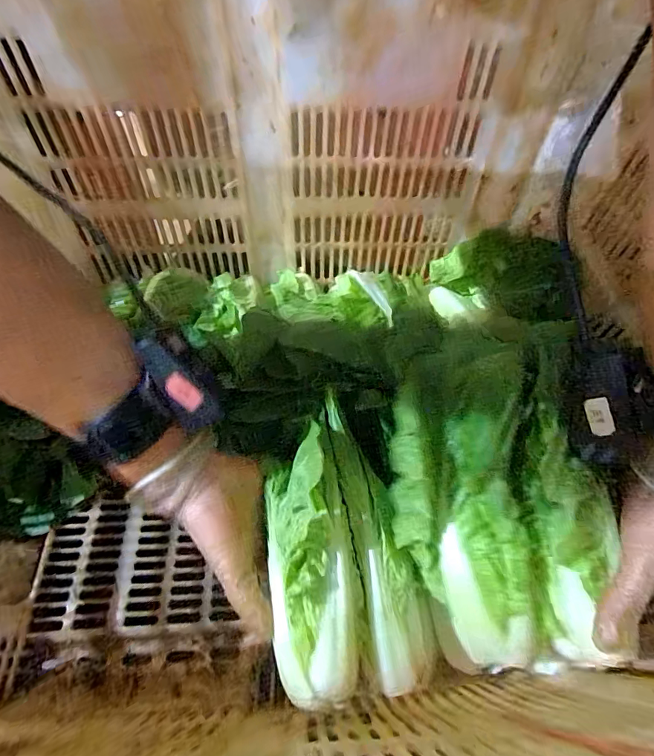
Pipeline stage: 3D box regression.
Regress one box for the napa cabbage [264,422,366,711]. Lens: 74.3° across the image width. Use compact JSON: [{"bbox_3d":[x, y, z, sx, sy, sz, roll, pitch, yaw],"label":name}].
[{"bbox_3d":[-0.011,0.118,0.291,0.058,0.056,0.164,-4,65,-5],"label":"napa cabbage"}]

